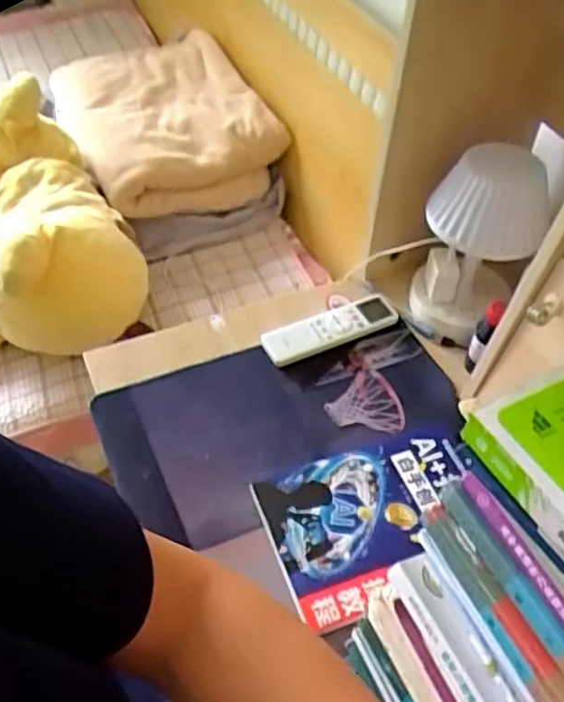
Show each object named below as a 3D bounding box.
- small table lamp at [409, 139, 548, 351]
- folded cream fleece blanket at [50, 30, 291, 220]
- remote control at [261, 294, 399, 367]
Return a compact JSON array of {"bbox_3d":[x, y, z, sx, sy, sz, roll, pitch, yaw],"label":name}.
[{"bbox_3d":[0.214,-0.115,0.778,0.116,0.203,0.126,30,56,22],"label":"small table lamp"},{"bbox_3d":[-0.233,-0.448,1.320,0.341,0.172,0.386,-18,52,-15],"label":"folded cream fleece blanket"},{"bbox_3d":[0.058,-0.030,0.823,0.170,0.022,0.051,-22,53,-18],"label":"remote control"}]

